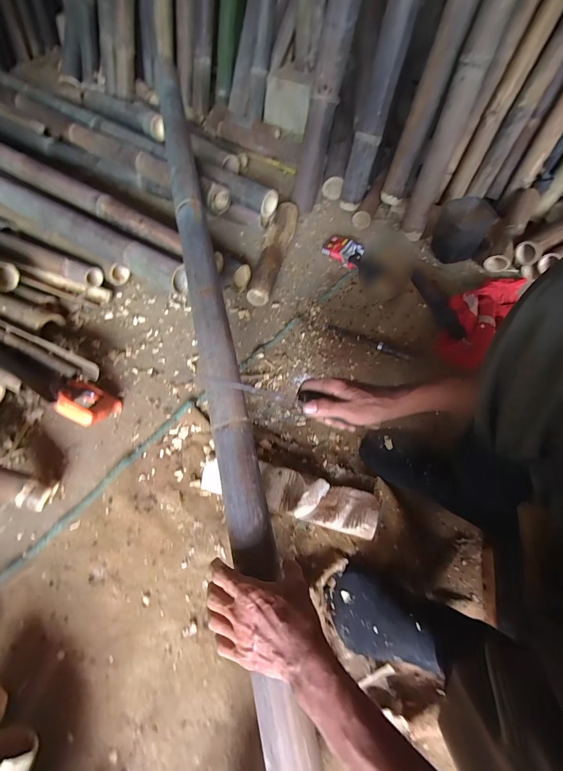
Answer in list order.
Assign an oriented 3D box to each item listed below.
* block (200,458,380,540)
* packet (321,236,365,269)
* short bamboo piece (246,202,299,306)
[{"bbox_3d":[0.013,0.186,0.553,0.297,0.054,0.074,13,61,9],"label":"block"},{"bbox_3d":[0.171,-0.378,0.884,0.121,0.039,0.069,37,67,20],"label":"packet"},{"bbox_3d":[-0.018,-0.364,0.862,0.067,0.069,0.342,13,61,8],"label":"short bamboo piece"}]

